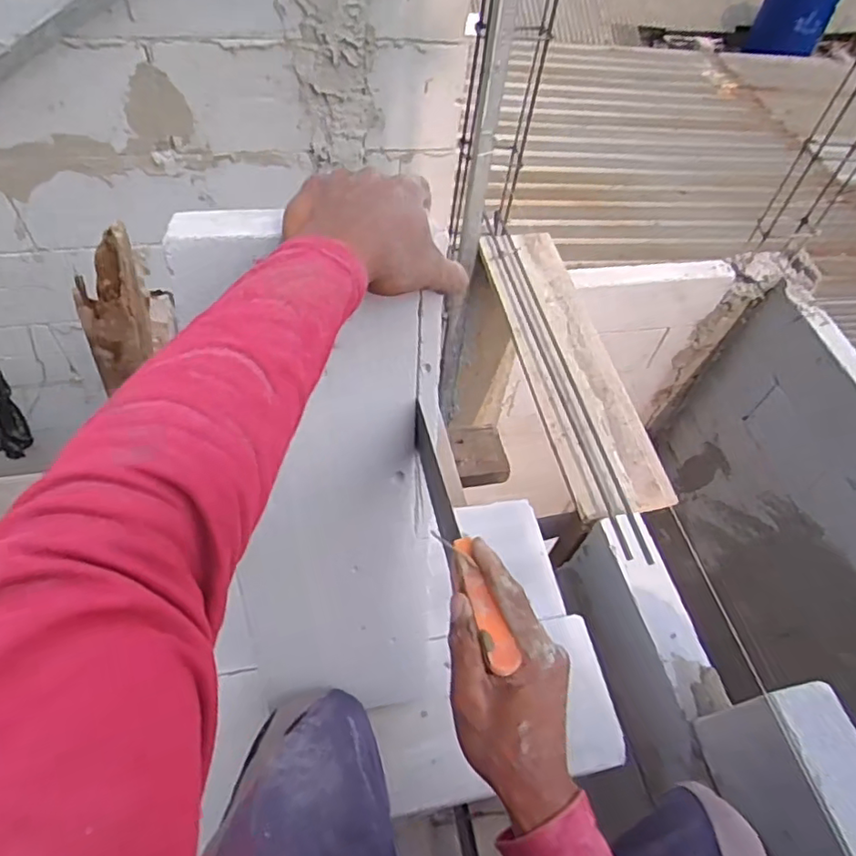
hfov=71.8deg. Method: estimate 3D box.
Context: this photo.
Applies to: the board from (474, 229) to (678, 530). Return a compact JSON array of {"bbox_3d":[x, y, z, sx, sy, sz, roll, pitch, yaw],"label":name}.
[{"bbox_3d":[0.288,-0.152,1.239,0.175,0.053,0.738,-8,56,-9],"label":"board"}]

